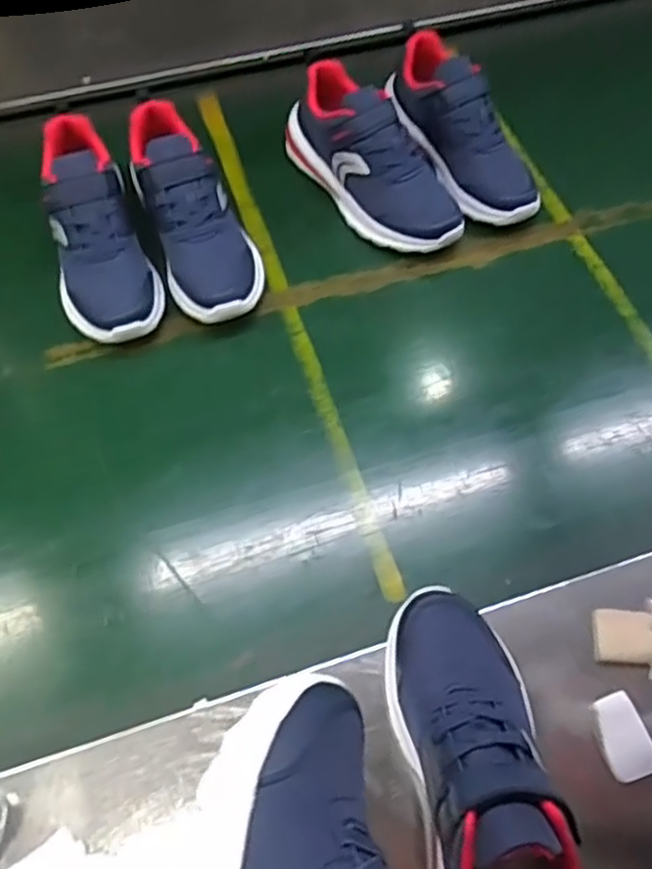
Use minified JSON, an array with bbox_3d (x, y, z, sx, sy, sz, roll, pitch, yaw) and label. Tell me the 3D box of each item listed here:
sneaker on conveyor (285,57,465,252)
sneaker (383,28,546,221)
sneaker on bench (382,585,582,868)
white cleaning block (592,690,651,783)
[{"bbox_3d":[0.050,-0.304,0.775,0.081,0.114,0.244,-34,68,-18],"label":"sneaker on conveyor"},{"bbox_3d":[0.163,-0.354,0.794,0.083,0.096,0.249,-26,79,-15],"label":"sneaker"},{"bbox_3d":[0.099,0.224,0.450,0.091,0.093,0.255,-3,62,-3],"label":"sneaker on bench"},{"bbox_3d":[0.223,0.224,0.513,0.034,0.011,0.058,-19,64,-11],"label":"white cleaning block"}]

